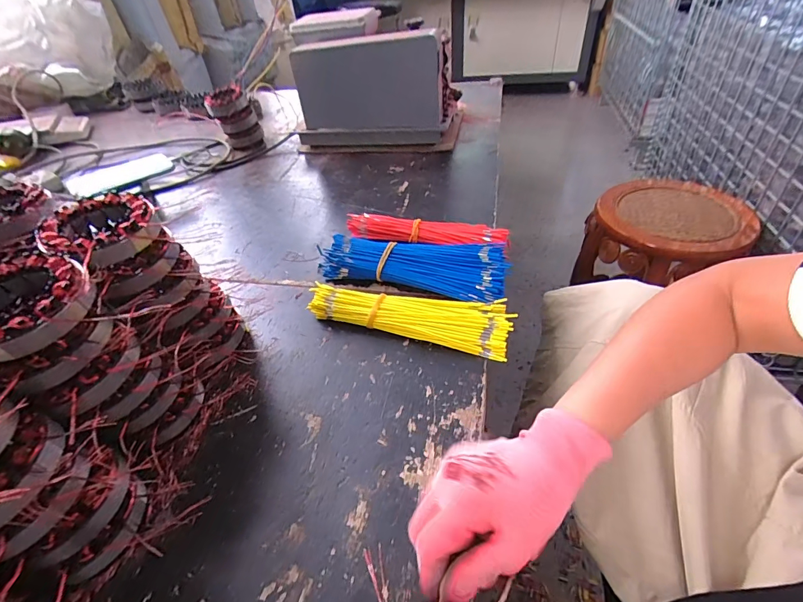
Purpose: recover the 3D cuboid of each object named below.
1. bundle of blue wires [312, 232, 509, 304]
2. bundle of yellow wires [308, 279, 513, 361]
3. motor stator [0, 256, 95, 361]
[{"bbox_3d":[0.014,-0.050,0.537,0.253,0.043,0.095,12,45,17],"label":"bundle of blue wires"},{"bbox_3d":[0.010,0.013,0.478,0.238,0.030,0.068,12,45,17],"label":"bundle of yellow wires"},{"bbox_3d":[-0.269,0.005,0.286,0.097,0.027,0.085,17,48,24],"label":"motor stator"}]

